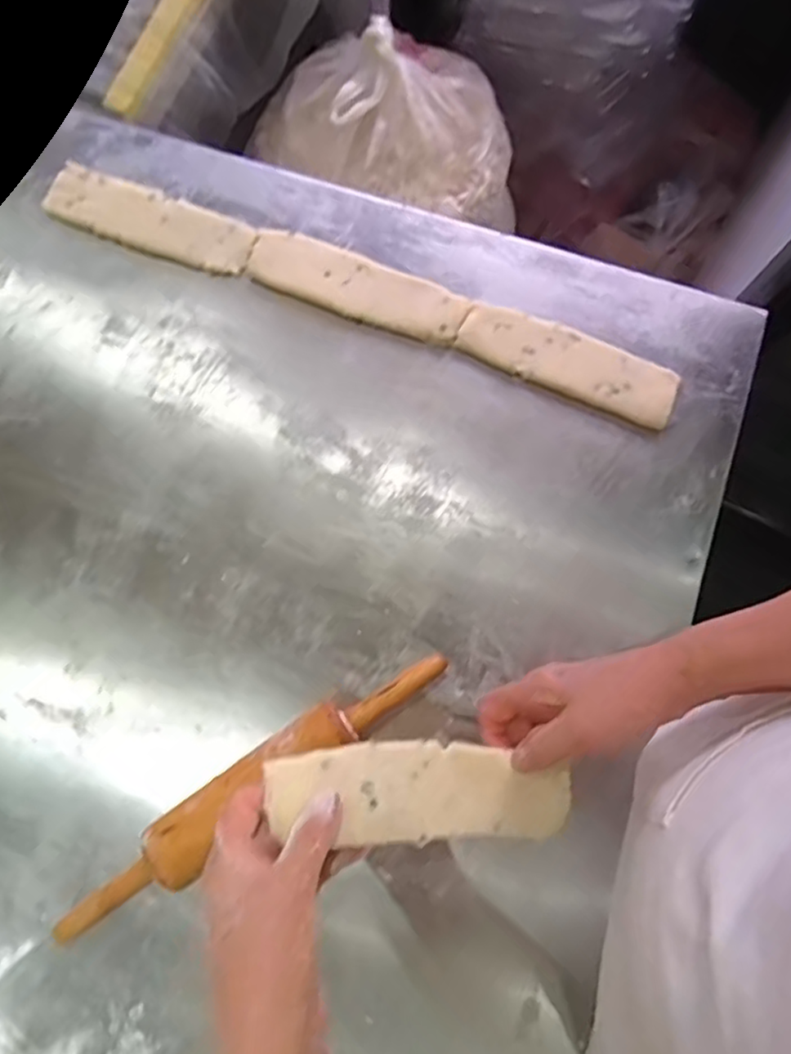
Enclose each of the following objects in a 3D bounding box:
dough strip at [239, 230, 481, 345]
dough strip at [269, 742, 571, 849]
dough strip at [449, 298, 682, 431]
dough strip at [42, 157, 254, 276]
[{"bbox_3d":[-0.033,-0.219,0.594,0.200,0.012,0.061,19,80,4],"label":"dough strip"},{"bbox_3d":[0.019,0.168,0.416,0.201,0.025,0.058,12,78,-22],"label":"dough strip"},{"bbox_3d":[0.153,-0.147,0.581,0.192,0.014,0.060,23,80,5],"label":"dough strip"},{"bbox_3d":[-0.228,-0.284,0.609,0.198,0.014,0.062,20,80,4],"label":"dough strip"}]

